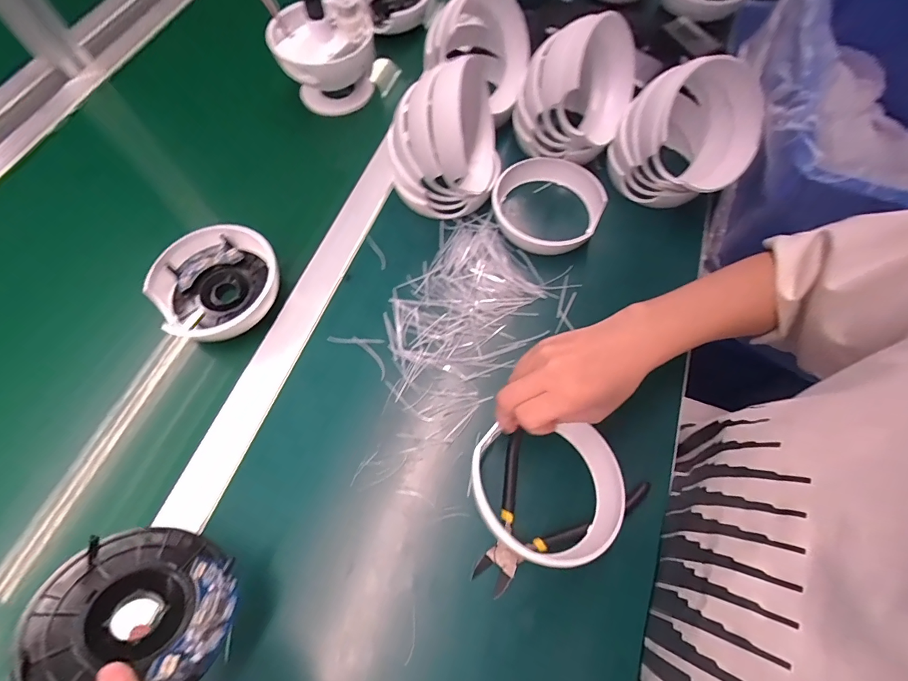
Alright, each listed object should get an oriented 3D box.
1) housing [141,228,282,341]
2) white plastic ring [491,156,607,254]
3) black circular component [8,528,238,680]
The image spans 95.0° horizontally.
[{"bbox_3d":[-0.226,-0.056,0.399,0.096,0.035,0.111,40,73,18],"label":"housing"},{"bbox_3d":[0.100,-0.147,0.446,0.115,0.032,0.118,-1,65,2],"label":"white plastic ring"},{"bbox_3d":[-0.188,0.161,0.249,0.100,0.014,0.094,19,35,-14],"label":"black circular component"}]

